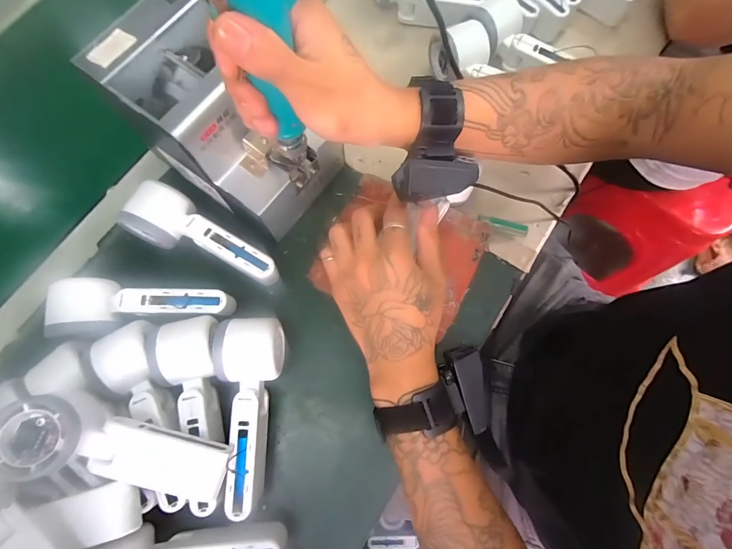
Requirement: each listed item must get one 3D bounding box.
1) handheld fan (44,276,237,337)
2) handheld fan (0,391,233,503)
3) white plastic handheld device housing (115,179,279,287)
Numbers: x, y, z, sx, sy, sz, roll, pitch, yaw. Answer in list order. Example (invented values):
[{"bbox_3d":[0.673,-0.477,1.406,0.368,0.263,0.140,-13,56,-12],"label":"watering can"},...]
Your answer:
[{"bbox_3d":[-0.213,0.038,0.348,0.152,0.052,0.061,5,75,2],"label":"handheld fan"},{"bbox_3d":[-0.197,0.140,0.293,0.167,0.050,0.055,20,75,-11],"label":"handheld fan"},{"bbox_3d":[-0.159,-0.041,0.360,0.154,0.042,0.054,21,76,6],"label":"white plastic handheld device housing"}]

